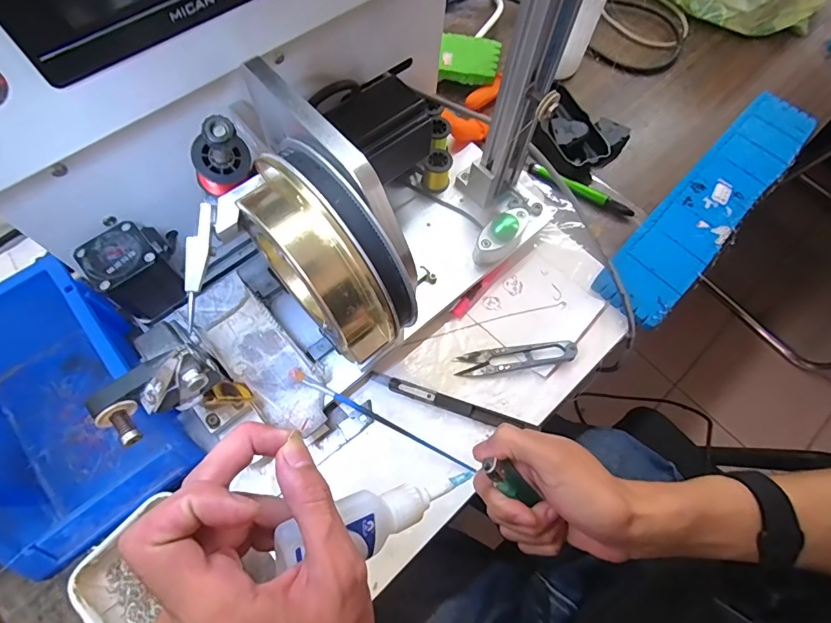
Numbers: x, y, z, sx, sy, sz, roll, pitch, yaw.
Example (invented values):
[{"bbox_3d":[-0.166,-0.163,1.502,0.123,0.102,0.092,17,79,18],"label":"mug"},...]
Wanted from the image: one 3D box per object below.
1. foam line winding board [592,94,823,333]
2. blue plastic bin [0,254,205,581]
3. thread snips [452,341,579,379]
[{"bbox_3d":[0.308,-0.116,0.459,0.071,0.016,0.340,42,72,15],"label":"foam line winding board"},{"bbox_3d":[-0.254,0.067,0.316,0.117,0.078,0.189,-35,72,-15],"label":"blue plastic bin"},{"bbox_3d":[0.086,0.039,0.383,0.102,0.015,0.023,-8,67,-4],"label":"thread snips"}]

